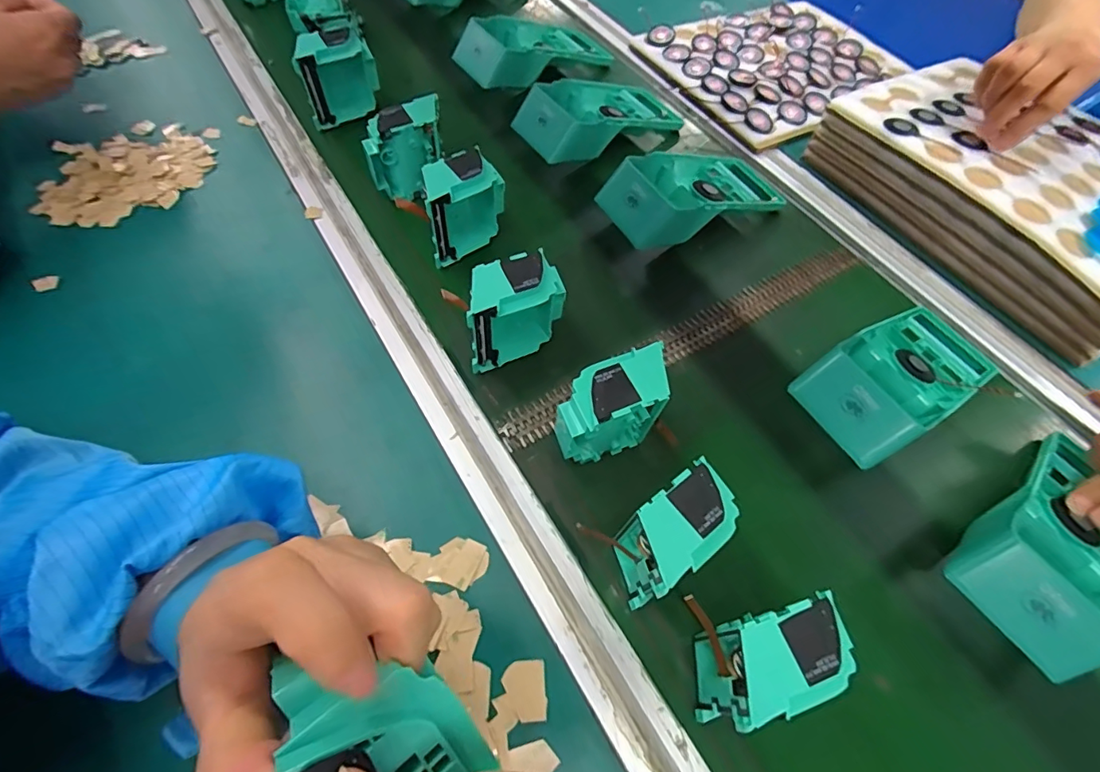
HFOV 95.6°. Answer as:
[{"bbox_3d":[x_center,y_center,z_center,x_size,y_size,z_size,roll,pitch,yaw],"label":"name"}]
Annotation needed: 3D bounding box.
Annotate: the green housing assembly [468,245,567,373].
[{"bbox_3d":[-0.029,-0.056,0.375,0.080,0.073,0.042,-22,63,-17],"label":"green housing assembly"}]

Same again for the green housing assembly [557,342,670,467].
[{"bbox_3d":[0.038,0.016,0.337,0.081,0.073,0.042,-17,62,-15],"label":"green housing assembly"}]

